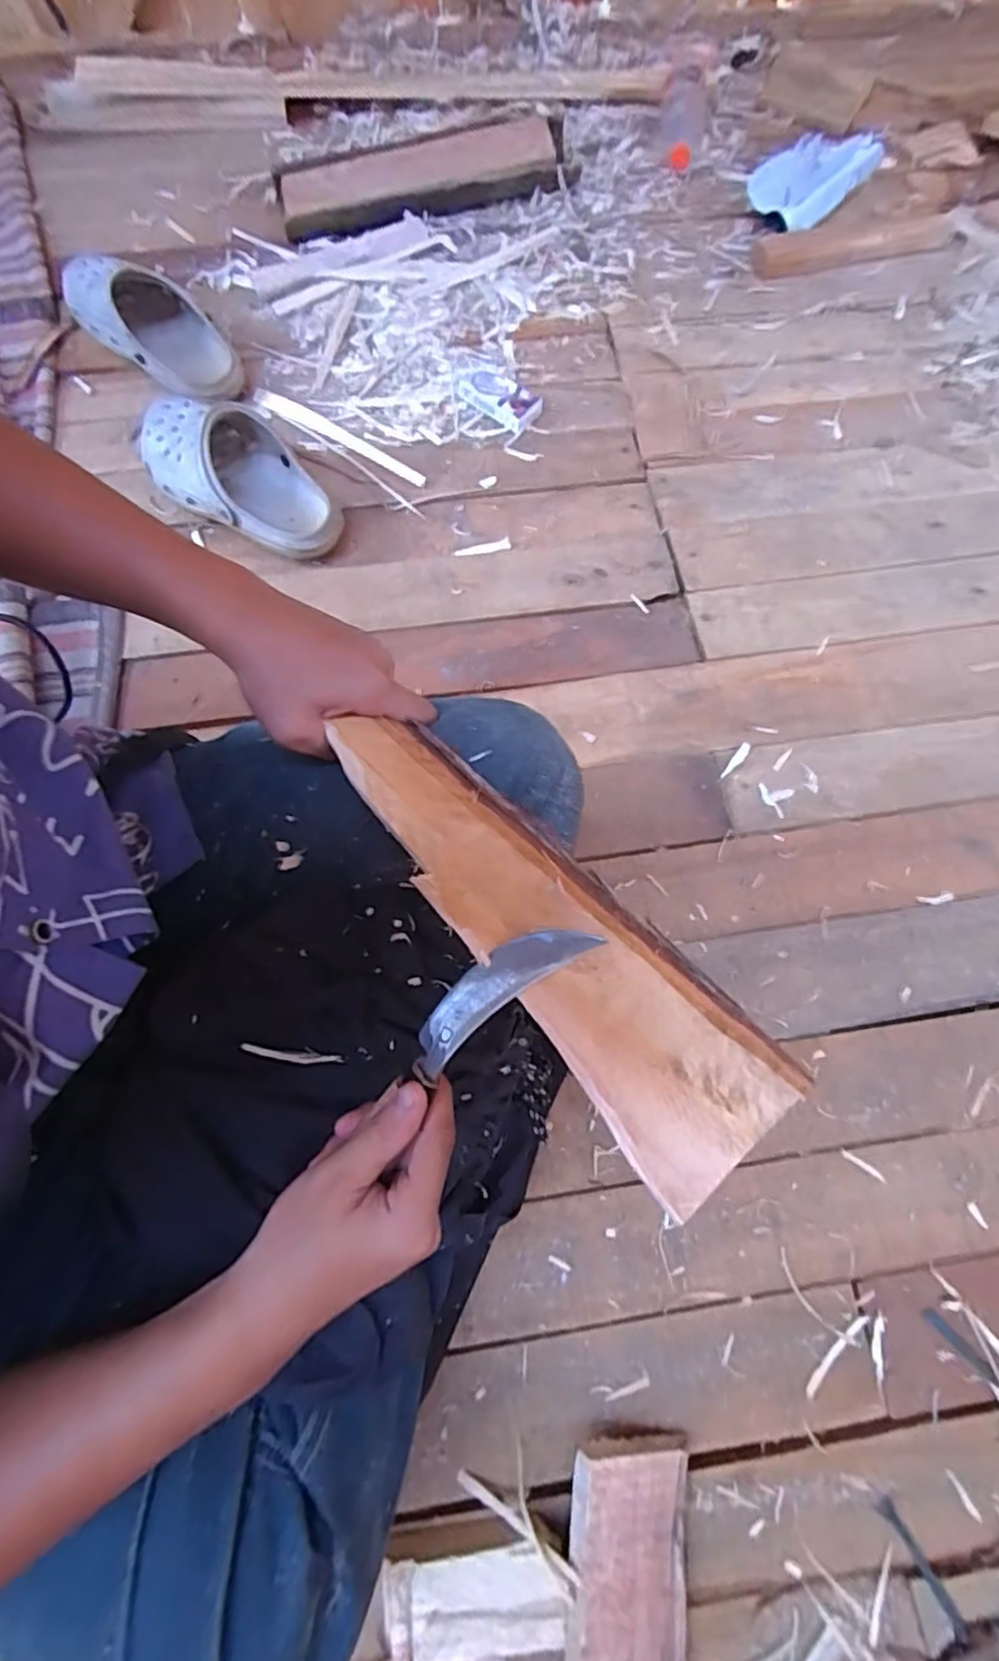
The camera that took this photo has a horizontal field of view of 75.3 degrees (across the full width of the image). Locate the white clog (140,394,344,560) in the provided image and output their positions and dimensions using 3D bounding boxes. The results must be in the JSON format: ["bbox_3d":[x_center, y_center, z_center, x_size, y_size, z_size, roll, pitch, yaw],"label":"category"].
[{"bbox_3d":[-0.283,-0.402,0.721,0.254,0.082,0.103,30,74,11],"label":"white clog"}]

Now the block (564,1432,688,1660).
[{"bbox_3d":[0.081,0.481,0.407,0.081,0.018,0.149,14,68,-16],"label":"block"}]

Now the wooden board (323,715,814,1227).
[{"bbox_3d":[0.013,0.038,0.330,0.081,0.020,0.290,-39,67,-11],"label":"wooden board"}]

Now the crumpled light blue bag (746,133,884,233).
[{"bbox_3d":[0.457,-0.964,0.951,0.126,0.034,0.234,40,76,14],"label":"crumpled light blue bag"}]

